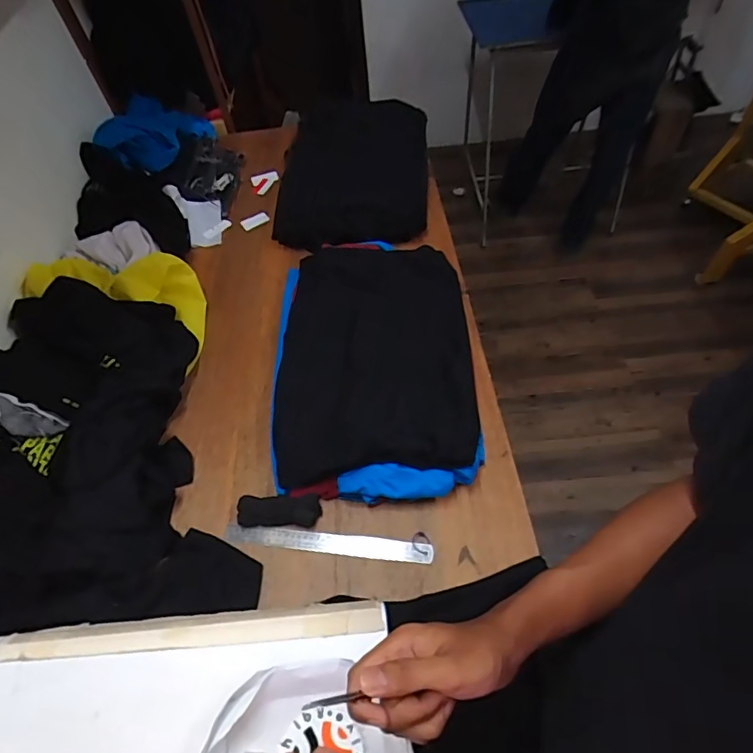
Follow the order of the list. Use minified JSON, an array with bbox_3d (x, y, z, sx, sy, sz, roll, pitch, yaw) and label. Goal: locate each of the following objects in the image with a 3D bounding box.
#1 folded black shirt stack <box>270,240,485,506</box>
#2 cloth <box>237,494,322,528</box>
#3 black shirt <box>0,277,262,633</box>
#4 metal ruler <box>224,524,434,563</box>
[{"bbox_3d":[-0.005,-0.053,0.910,0.351,0.083,0.568,-4,55,1],"label":"folded black shirt stack"},{"bbox_3d":[-0.153,0.212,0.771,0.127,0.029,0.044,-1,55,3],"label":"cloth"},{"bbox_3d":[-0.468,0.082,0.807,0.464,0.149,0.557,-9,55,-3],"label":"black shirt"},{"bbox_3d":[-0.077,0.255,0.749,0.320,0.006,0.032,4,65,7],"label":"metal ruler"}]

